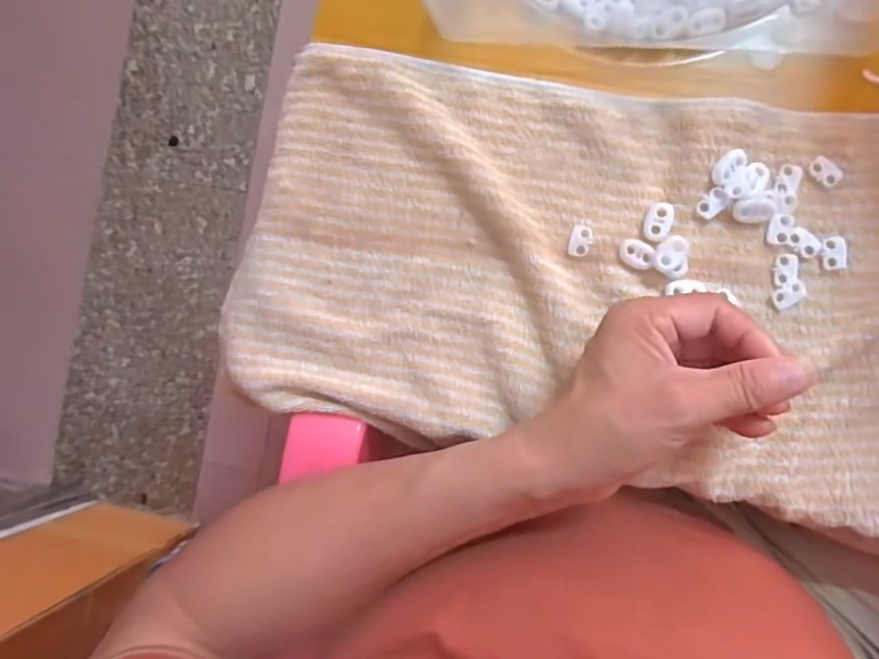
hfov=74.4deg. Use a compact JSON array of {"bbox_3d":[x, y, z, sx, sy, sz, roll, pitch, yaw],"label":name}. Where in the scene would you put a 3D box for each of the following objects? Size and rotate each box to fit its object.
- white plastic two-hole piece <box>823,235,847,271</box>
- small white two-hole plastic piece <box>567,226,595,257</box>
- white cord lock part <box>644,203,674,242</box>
[{"bbox_3d":[0.224,-0.044,0.328,0.012,0.004,0.018,-4,87,6],"label":"white plastic two-hole piece"},{"bbox_3d":[0.084,-0.053,0.344,0.013,0.004,0.018,13,89,7],"label":"small white two-hole plastic piece"},{"bbox_3d":[0.128,-0.064,0.338,0.013,0.005,0.023,18,90,7],"label":"white cord lock part"}]

